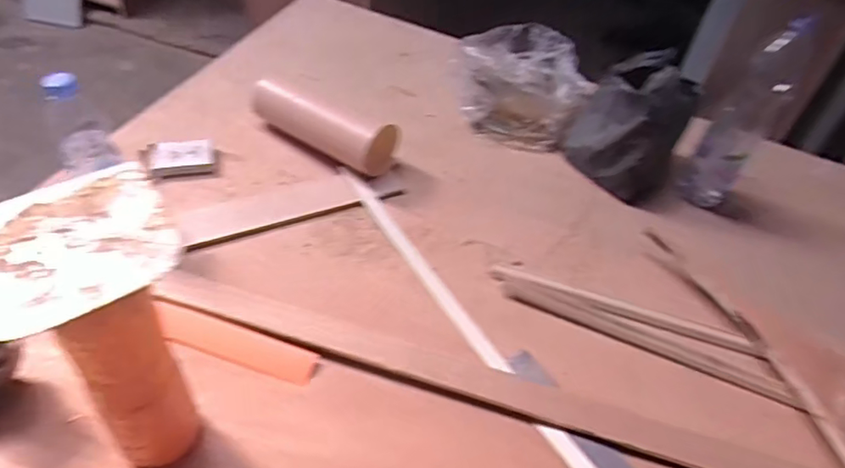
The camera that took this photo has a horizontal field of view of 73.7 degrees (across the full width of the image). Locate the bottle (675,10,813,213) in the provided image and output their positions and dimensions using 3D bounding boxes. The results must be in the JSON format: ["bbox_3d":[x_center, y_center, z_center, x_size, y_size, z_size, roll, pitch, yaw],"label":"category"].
[{"bbox_3d":[0.517,-0.187,0.907,0.084,0.324,0.106,30,48,19],"label":"bottle"}]

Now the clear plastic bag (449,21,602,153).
[{"bbox_3d":[0.192,-0.288,1.080,0.230,0.124,0.251,1,45,-9],"label":"clear plastic bag"}]

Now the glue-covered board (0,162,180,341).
[{"bbox_3d":[-0.255,0.007,0.403,0.140,0.010,0.130,-29,57,-29],"label":"glue-covered board"}]

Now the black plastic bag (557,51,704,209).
[{"bbox_3d":[0.342,-0.187,0.948,0.184,0.183,0.179,22,46,12],"label":"black plastic bag"}]

